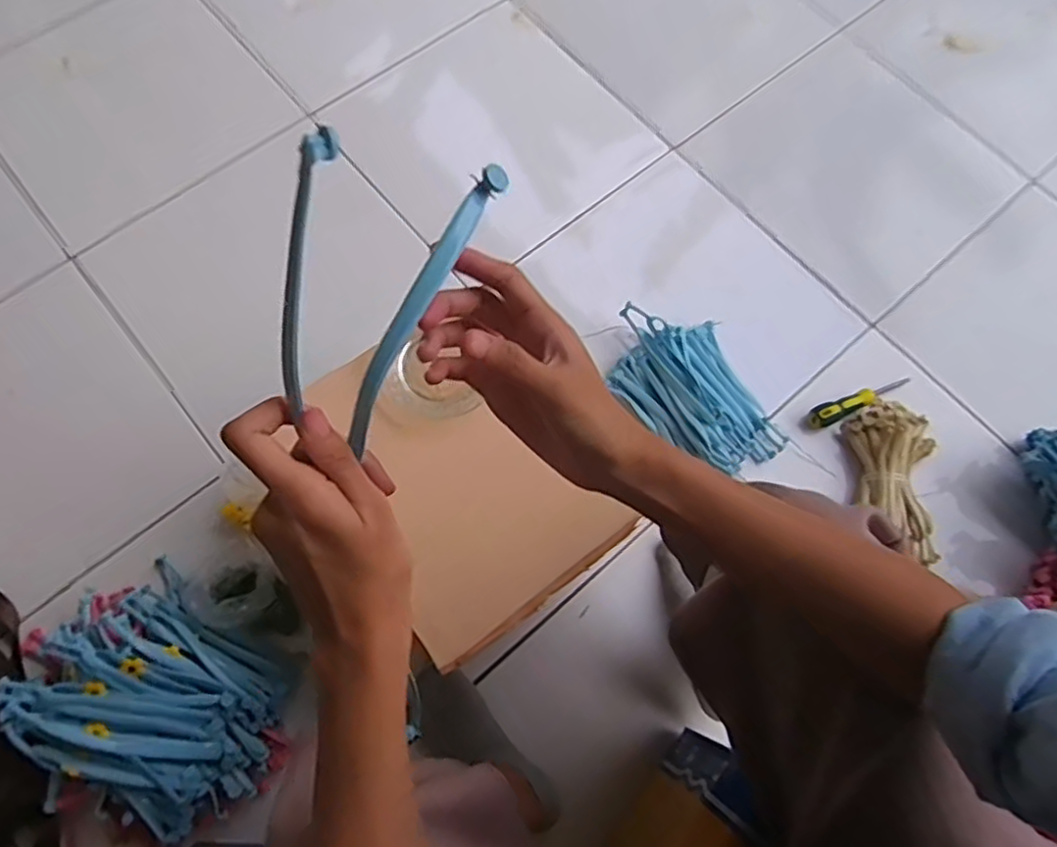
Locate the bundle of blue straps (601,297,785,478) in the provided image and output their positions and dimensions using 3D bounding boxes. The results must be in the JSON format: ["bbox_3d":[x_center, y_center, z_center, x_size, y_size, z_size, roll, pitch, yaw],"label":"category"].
[{"bbox_3d":[0.217,-0.046,0.880,0.153,0.054,0.258,-30,75,-11],"label":"bundle of blue straps"}]

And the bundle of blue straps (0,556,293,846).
[{"bbox_3d":[-0.391,0.280,0.678,0.268,0.116,0.182,32,73,9],"label":"bundle of blue straps"}]

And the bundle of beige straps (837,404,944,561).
[{"bbox_3d":[0.471,0.071,0.836,0.102,0.063,0.201,-1,71,-2],"label":"bundle of beige straps"}]

